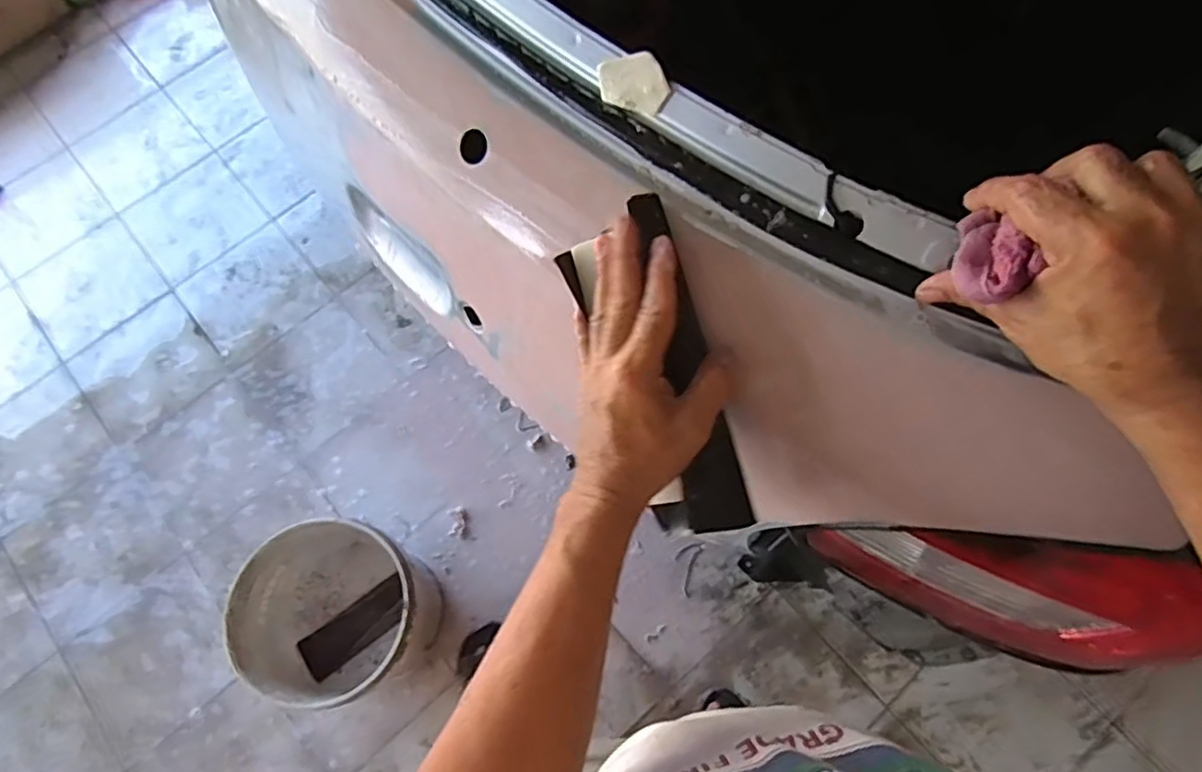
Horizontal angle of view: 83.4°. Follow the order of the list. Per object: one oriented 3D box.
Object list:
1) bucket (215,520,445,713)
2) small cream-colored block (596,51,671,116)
[{"bbox_3d":[-0.468,0.427,1.260,0.329,0.302,0.285,11,71,6],"label":"bucket"},{"bbox_3d":[0.021,-0.207,0.456,0.056,0.035,0.005,26,30,23],"label":"small cream-colored block"}]

